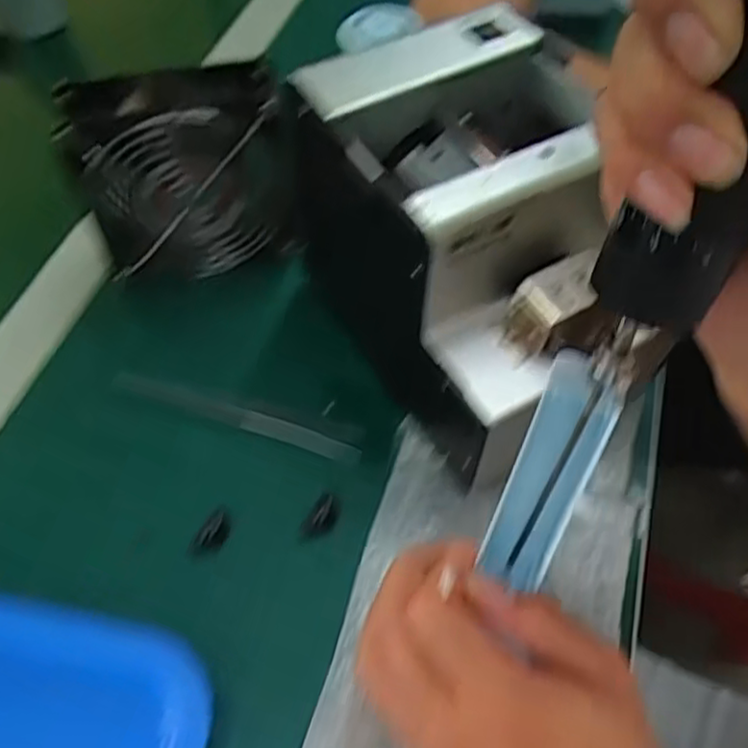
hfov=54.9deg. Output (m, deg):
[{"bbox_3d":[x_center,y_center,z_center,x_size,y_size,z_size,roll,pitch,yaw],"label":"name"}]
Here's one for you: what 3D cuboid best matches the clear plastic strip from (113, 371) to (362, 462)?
[{"bbox_3d":[-0.076,0.022,0.397,0.144,0.004,0.013,17,54,9],"label":"clear plastic strip"}]

